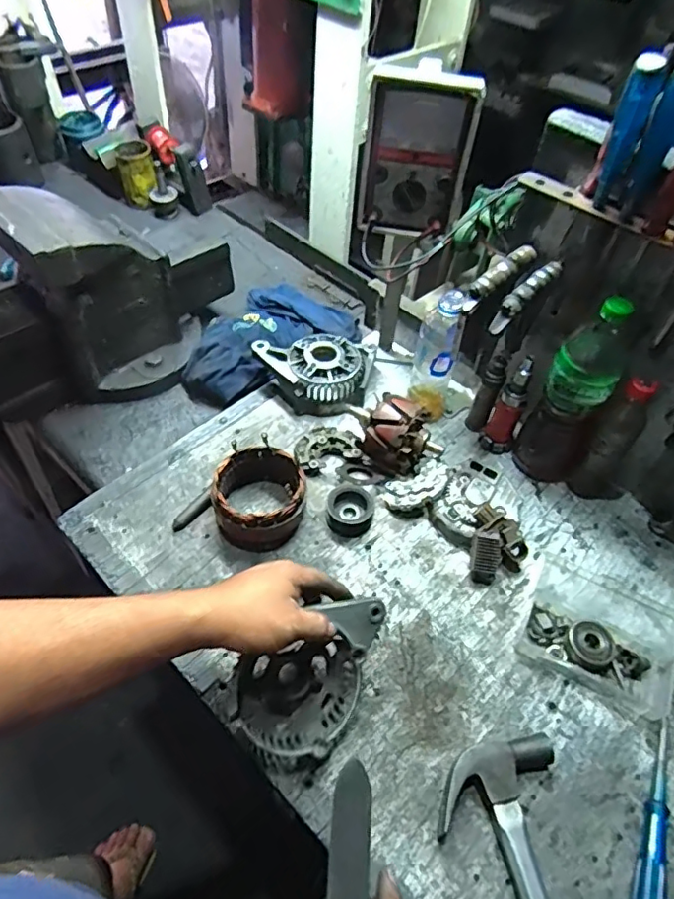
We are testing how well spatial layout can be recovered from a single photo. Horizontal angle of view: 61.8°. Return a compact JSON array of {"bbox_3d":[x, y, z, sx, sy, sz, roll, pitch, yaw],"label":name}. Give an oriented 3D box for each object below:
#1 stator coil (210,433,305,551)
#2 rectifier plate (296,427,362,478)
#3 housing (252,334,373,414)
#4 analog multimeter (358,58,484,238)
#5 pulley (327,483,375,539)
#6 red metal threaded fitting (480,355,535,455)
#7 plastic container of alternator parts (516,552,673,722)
[{"bbox_3d":[-0.095,0.059,0.701,0.109,0.076,0.115,3,51,-3],"label":"stator coil"},{"bbox_3d":[-0.017,-0.002,0.788,0.089,0.024,0.065,-18,55,-19],"label":"rectifier plate"},{"bbox_3d":[-0.038,-0.120,0.853,0.180,0.066,0.132,7,51,0],"label":"housing"},{"bbox_3d":[0.095,-0.345,0.665,0.122,0.171,0.035,11,51,3],"label":"analog multimeter"},{"bbox_3d":[0.018,0.076,0.722,0.057,0.035,0.060,3,51,-3],"label":"pulley"},{"bbox_3d":[0.237,-0.057,0.773,0.041,0.153,0.038,24,53,13],"label":"red metal threaded fitting"},{"bbox_3d":[0.306,0.202,0.640,0.161,0.031,0.144,23,53,13],"label":"plastic container of alternator parts"}]

